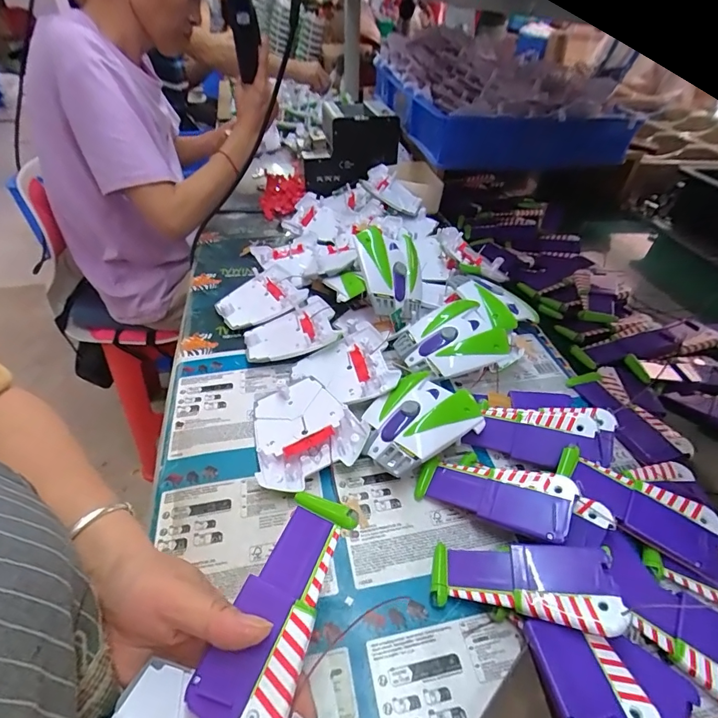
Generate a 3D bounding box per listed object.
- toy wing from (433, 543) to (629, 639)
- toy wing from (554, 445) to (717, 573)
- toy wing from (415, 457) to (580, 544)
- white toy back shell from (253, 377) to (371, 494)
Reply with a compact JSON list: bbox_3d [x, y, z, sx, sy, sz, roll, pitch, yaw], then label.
[{"bbox_3d":[0.113,0.153,0.290,0.117,0.012,0.048,-4,38,25],"label":"toy wing"},{"bbox_3d":[0.222,0.118,0.339,0.118,0.025,0.049,24,47,23],"label":"toy wing"},{"bbox_3d":[0.106,0.110,0.339,0.120,0.014,0.049,4,39,30],"label":"toy wing"},{"bbox_3d":[-0.054,0.067,0.395,0.096,0.030,0.102,-17,45,-19],"label":"white toy back shell"}]

